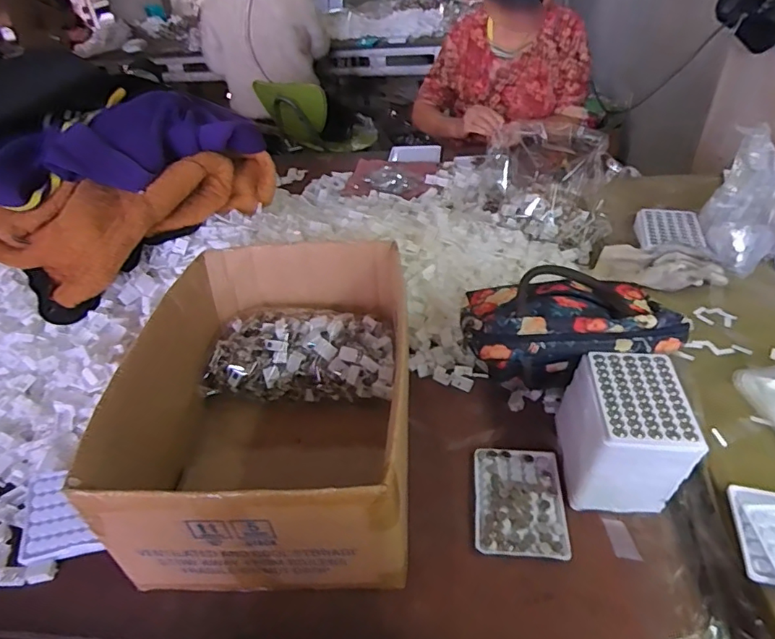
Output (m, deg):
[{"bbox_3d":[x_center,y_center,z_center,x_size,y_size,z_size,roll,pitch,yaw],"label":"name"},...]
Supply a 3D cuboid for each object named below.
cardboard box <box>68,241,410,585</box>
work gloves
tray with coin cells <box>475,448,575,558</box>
[{"bbox_3d":[-0.123,0.084,0.612,0.288,0.170,0.388,-3,39,4],"label":"cardboard box"},{"bbox_3d":[0.413,-0.079,0.796,0.180,0.051,0.075,19,45,28],"label":"work gloves"},{"bbox_3d":[0.145,0.198,0.575,0.093,0.007,0.128,2,39,9],"label":"tray with coin cells"}]

